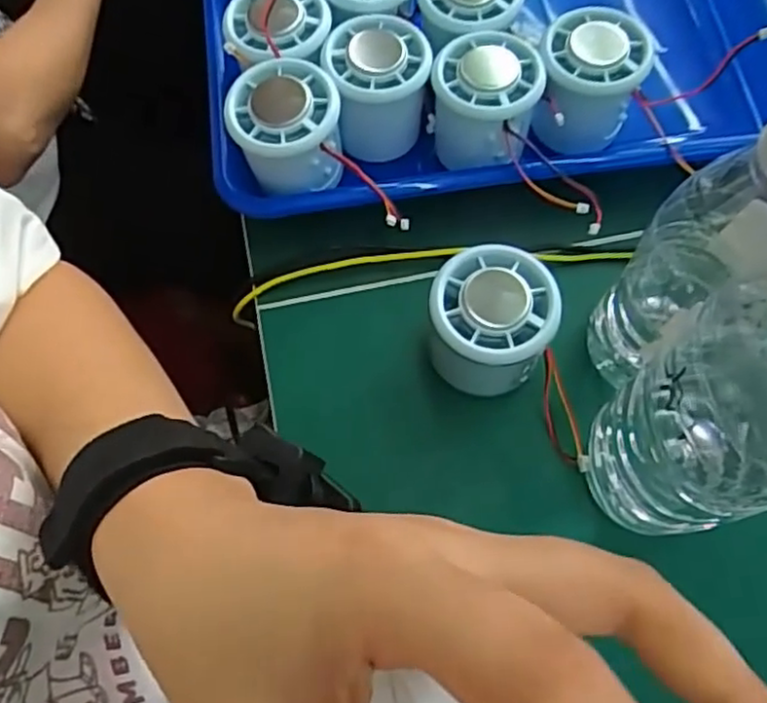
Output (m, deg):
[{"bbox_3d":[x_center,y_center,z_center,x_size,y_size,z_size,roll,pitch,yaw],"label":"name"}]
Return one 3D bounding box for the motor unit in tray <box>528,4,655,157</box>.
[{"bbox_3d":[0.109,-0.143,0.368,0.055,0.056,0.053,10,68,4],"label":"motor unit in tray"}]

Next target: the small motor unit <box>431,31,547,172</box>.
[{"bbox_3d":[0.053,-0.130,0.362,0.055,0.048,0.058,1,68,0],"label":"small motor unit"}]

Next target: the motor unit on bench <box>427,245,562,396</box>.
[{"bbox_3d":[0.049,-0.011,0.321,0.054,0.053,0.057,0,68,0],"label":"motor unit on bench"}]

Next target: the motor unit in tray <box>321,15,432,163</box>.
[{"bbox_3d":[-0.002,-0.138,0.370,0.053,0.053,0.056,0,68,0],"label":"motor unit in tray"}]

